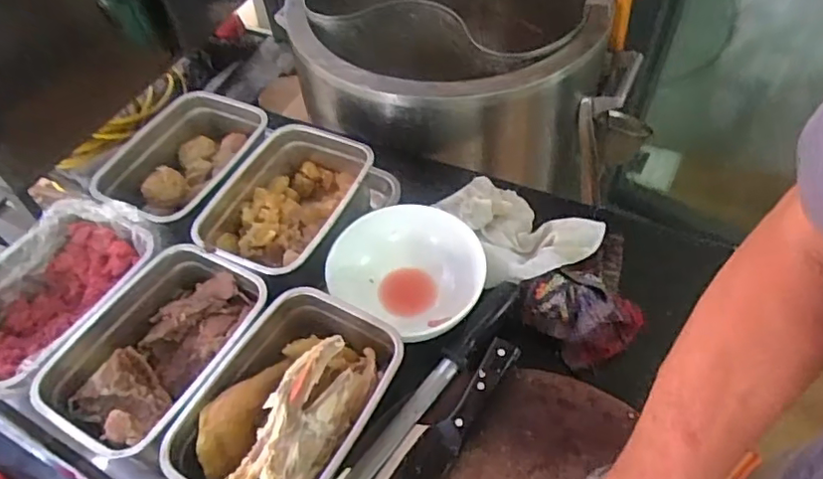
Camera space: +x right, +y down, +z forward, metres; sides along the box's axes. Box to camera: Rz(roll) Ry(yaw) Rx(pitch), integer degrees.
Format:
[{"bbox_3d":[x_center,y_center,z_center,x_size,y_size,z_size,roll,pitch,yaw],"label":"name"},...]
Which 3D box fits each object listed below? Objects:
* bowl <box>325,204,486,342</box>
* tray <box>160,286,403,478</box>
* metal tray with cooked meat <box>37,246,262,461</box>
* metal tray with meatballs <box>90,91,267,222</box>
[{"bbox_3d":[-0.001,0.041,0.666,0.172,0.076,0.144,31,61,25],"label":"bowl"},{"bbox_3d":[-0.118,0.162,0.532,0.152,0.101,0.242,19,56,18],"label":"tray"},{"bbox_3d":[-0.251,0.113,0.594,0.152,0.066,0.214,26,58,22],"label":"metal tray with cooked meat"},{"bbox_3d":[-0.295,-0.098,0.762,0.161,0.065,0.217,18,56,17],"label":"metal tray with meatballs"}]

